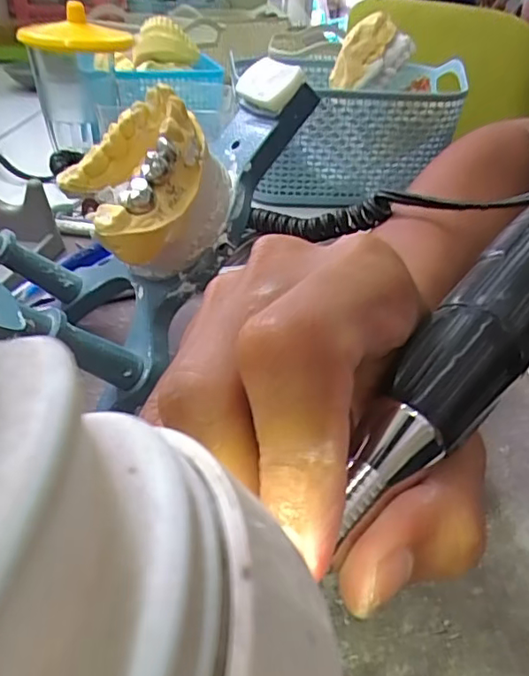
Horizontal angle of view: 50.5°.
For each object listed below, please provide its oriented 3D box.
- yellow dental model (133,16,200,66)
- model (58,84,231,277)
[{"bbox_3d":[-0.093,-0.279,0.530,0.058,0.043,0.058,0,33,-6],"label":"yellow dental model"},{"bbox_3d":[-0.044,-0.055,0.213,0.057,0.064,0.041,9,-18,46],"label":"model"}]

